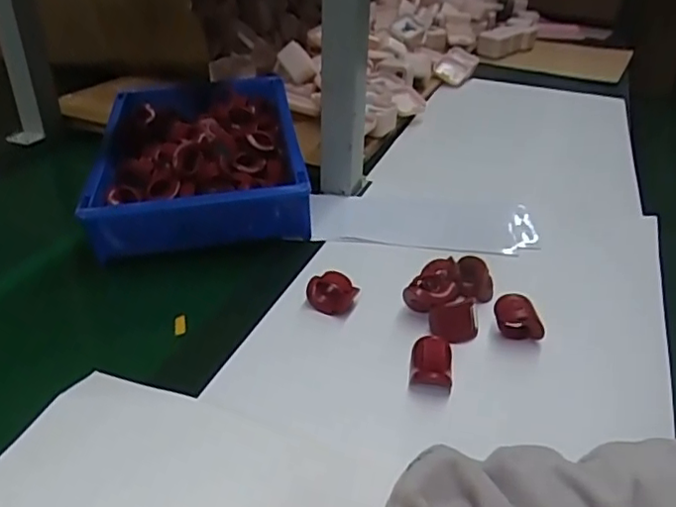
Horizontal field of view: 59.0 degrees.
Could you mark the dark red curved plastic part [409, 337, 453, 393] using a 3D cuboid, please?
[{"bbox_3d":[0.067,0.078,0.433,0.028,0.021,0.038,4,32,4],"label":"dark red curved plastic part"}]

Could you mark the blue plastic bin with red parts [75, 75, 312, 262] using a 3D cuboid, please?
[{"bbox_3d":[-0.156,-0.112,0.681,0.210,0.075,0.301,-4,33,-9],"label":"blue plastic bin with red parts"}]

